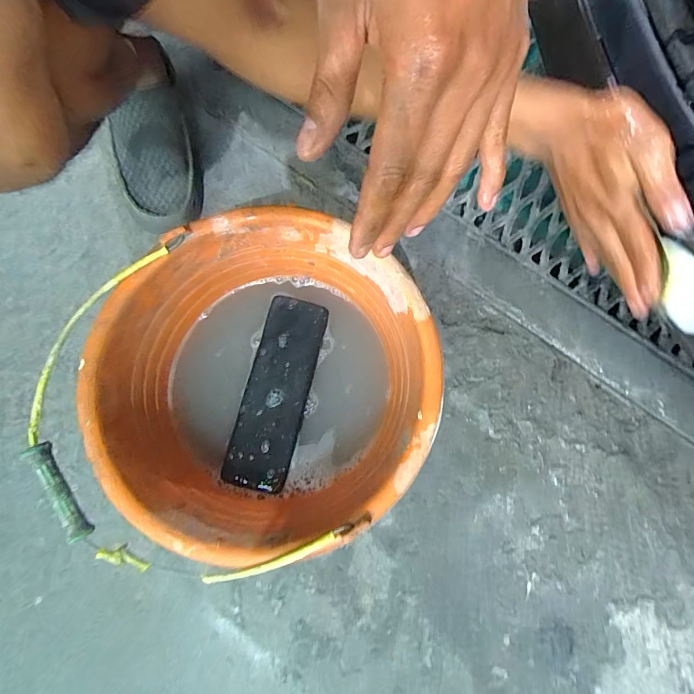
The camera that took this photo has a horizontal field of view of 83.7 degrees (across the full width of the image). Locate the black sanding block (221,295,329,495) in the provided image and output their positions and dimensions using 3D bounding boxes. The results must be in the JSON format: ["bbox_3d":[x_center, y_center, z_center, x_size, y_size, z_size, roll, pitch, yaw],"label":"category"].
[{"bbox_3d":[-0.069,0.042,0.378,0.061,0.010,0.186,12,79,3],"label":"black sanding block"}]

